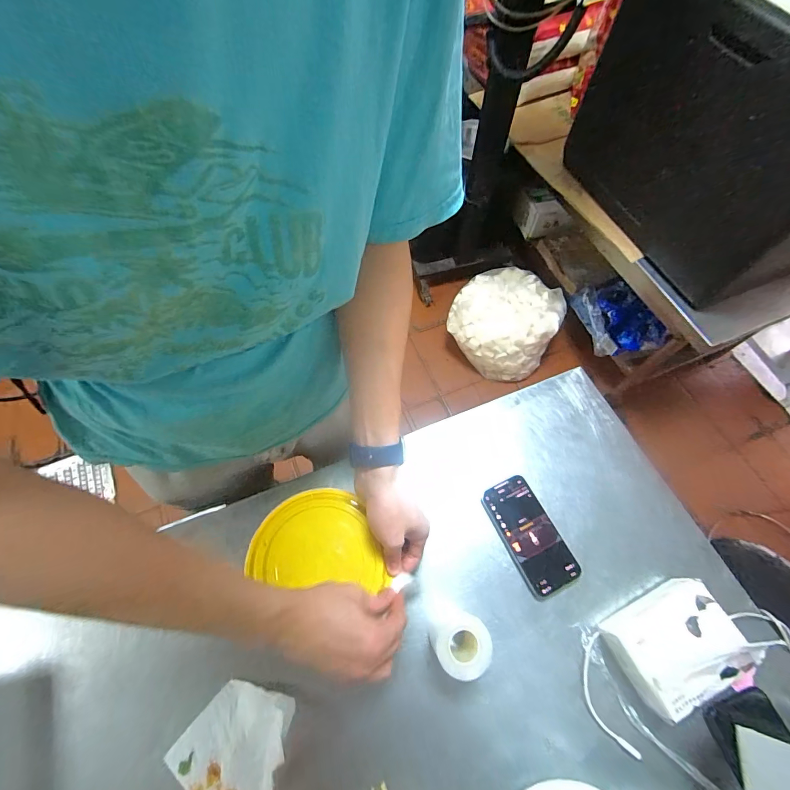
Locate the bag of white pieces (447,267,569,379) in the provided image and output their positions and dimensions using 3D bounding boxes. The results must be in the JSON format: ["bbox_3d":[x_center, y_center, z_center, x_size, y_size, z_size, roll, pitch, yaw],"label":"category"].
[{"bbox_3d":[0.413,-0.277,1.475,0.385,0.242,0.353,26,66,12],"label":"bag of white pieces"}]

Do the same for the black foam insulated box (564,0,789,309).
[{"bbox_3d":[0.893,-0.704,0.953,0.548,0.468,0.714,-24,66,-12],"label":"black foam insulated box"}]

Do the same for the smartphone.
[{"bbox_3d":[0.176,0.184,0.498,0.069,0.012,0.147,-22,67,-10],"label":"smartphone"}]

